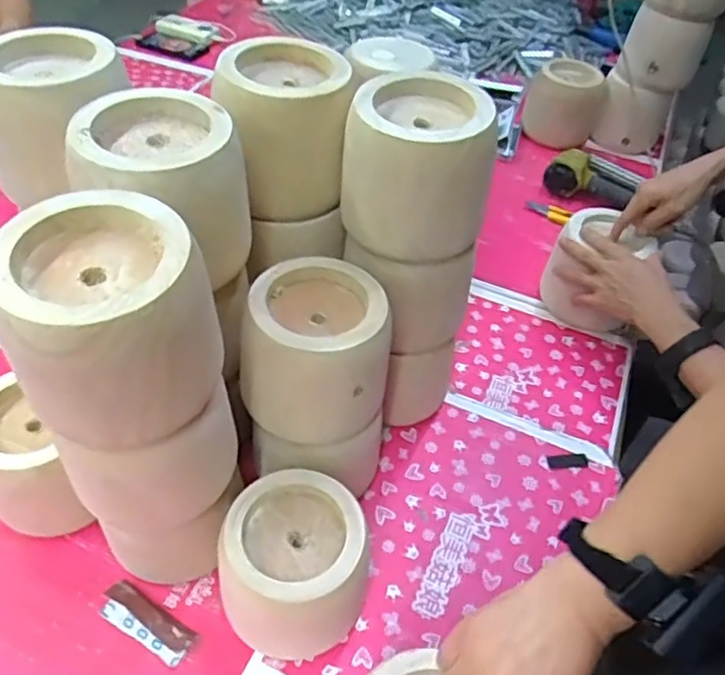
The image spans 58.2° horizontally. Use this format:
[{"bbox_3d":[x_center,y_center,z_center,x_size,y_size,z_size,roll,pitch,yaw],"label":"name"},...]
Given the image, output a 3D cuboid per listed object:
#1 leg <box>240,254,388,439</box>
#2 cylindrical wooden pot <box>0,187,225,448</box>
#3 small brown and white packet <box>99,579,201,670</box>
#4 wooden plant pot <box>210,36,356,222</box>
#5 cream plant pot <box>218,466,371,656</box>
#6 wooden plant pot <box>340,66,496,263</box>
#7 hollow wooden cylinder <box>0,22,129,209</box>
[{"bbox_3d":[-0.042,0.013,0.608,0.129,0.125,0.120,-2,47,-6],"label":"leg"},{"bbox_3d":[-0.163,-0.010,0.437,0.120,0.126,0.116,2,47,-2],"label":"cylindrical wooden pot"},{"bbox_3d":[-0.204,0.267,0.614,0.096,0.025,0.034,25,50,18],"label":"small brown and white packet"},{"bbox_3d":[-0.072,-0.200,0.626,0.122,0.124,0.123,-12,49,-14],"label":"wooden plant pot"},{"bbox_3d":[-0.062,0.213,0.604,0.118,0.137,0.117,2,47,-2],"label":"cream plant pot"},{"bbox_3d":[0.054,-0.155,0.595,0.124,0.125,0.118,16,48,11],"label":"wooden plant pot"},{"bbox_3d":[-0.271,-0.203,0.594,0.122,0.111,0.116,9,47,5],"label":"hollow wooden cylinder"}]

